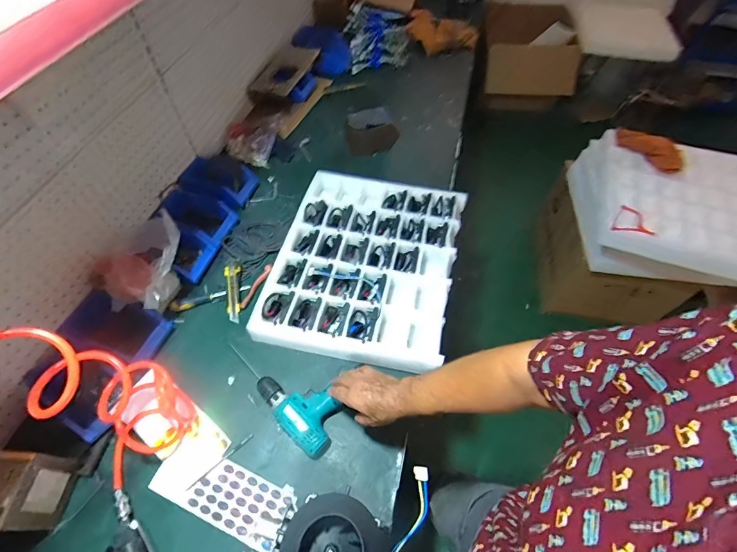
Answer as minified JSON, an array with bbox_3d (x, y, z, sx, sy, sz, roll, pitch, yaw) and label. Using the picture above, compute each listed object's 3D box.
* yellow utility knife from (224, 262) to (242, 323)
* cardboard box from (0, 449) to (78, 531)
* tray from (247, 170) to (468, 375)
[{"bbox_3d":[-0.335,0.037,0.924,0.037,0.027,0.162,-7,69,-5],"label":"yellow utility knife"},{"bbox_3d":[-0.619,0.364,0.624,0.148,0.124,0.109,1,56,0],"label":"cardboard box"},{"bbox_3d":[-0.001,-0.049,0.948,0.440,0.050,0.535,10,56,6],"label":"tray"}]

